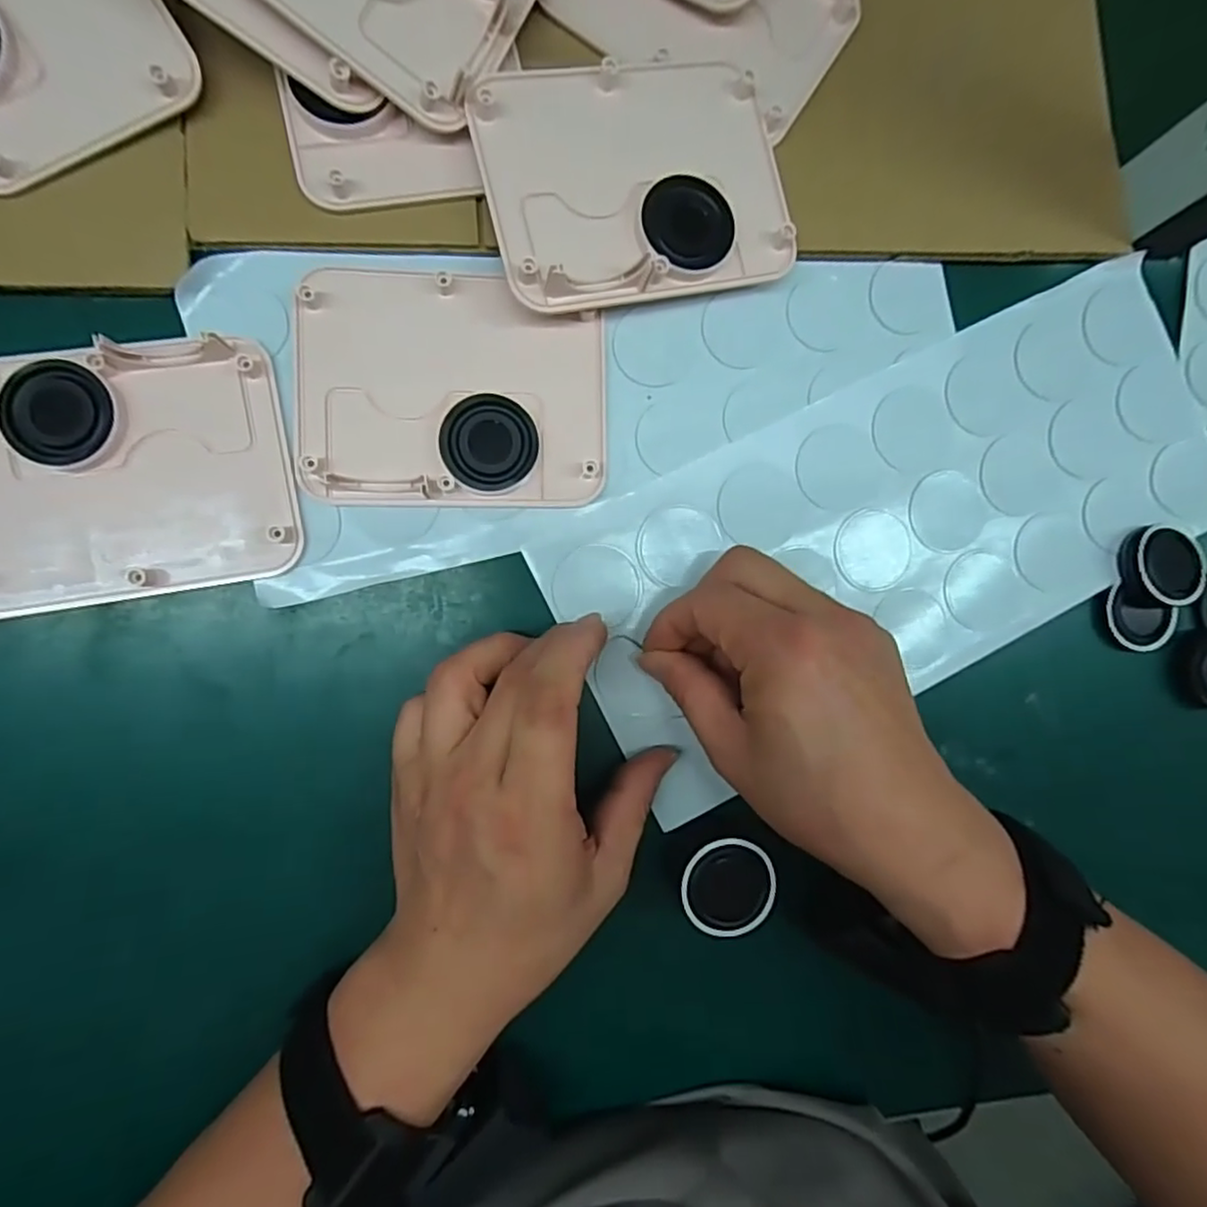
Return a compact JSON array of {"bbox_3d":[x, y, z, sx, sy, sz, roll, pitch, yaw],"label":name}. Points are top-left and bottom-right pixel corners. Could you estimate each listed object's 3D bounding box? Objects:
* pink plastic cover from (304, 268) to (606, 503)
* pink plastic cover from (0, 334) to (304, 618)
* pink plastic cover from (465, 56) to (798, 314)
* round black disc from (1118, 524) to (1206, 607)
[{"bbox_3d":[-0.061,-0.089,0.268,0.124,0.009,0.094,-1,91,-9],"label":"pink plastic cover"},{"bbox_3d":[-0.188,-0.050,0.248,0.124,0.012,0.093,-9,92,-8],"label":"pink plastic cover"},{"bbox_3d":[0.015,-0.176,0.266,0.125,0.010,0.096,-13,89,-12],"label":"pink plastic cover"},{"bbox_3d":[0.269,-0.018,0.311,0.039,0.015,0.038,0,91,-9],"label":"round black disc"}]

